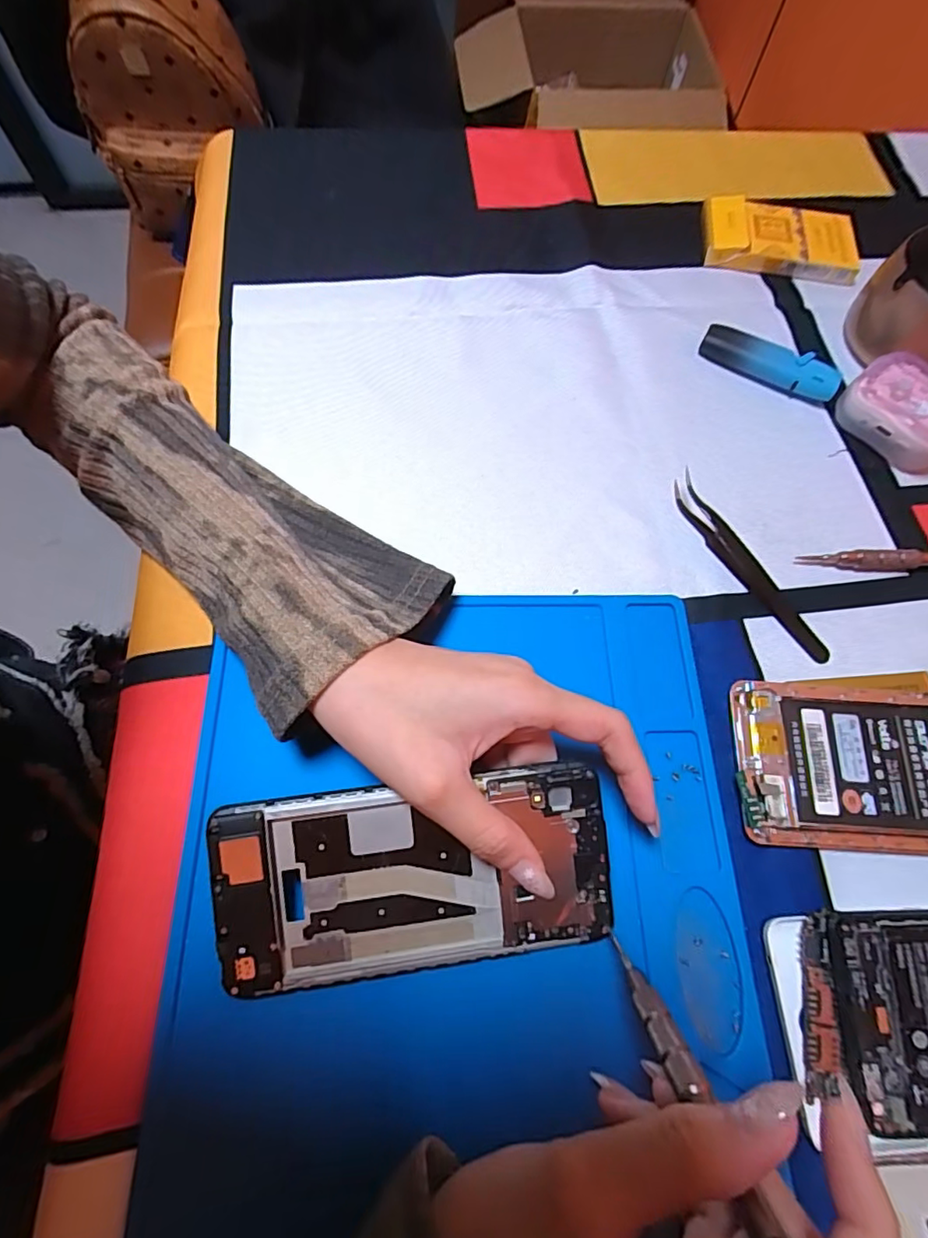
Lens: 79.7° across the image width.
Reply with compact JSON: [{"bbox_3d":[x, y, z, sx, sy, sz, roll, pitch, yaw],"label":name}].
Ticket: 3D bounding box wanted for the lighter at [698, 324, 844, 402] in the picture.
[{"bbox_3d":[0.186,-0.156,0.340,0.081,0.018,0.018,29,70,9],"label":"lighter"}]

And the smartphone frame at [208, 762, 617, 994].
[{"bbox_3d":[-0.018,0.100,0.214,0.147,0.005,0.071,-6,91,-5],"label":"smartphone frame"}]

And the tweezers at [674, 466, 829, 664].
[{"bbox_3d":[0.147,-0.029,0.287,0.017,0.013,0.117,-30,72,-13],"label":"tweezers"}]

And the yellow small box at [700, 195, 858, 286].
[{"bbox_3d":[0.216,-0.262,0.382,0.101,0.021,0.055,10,68,2],"label":"yellow small box"}]

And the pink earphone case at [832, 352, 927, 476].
[{"bbox_3d":[0.255,-0.119,0.320,0.047,0.026,0.065,-41,75,-17],"label":"pink earphone case"}]

